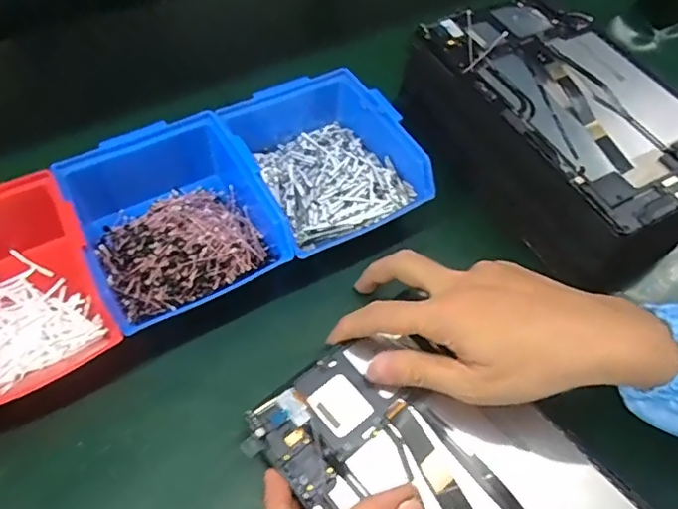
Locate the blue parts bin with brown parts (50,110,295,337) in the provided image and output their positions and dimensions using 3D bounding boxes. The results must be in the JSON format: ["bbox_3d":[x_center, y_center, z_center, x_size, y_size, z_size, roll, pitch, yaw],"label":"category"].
[{"bbox_3d":[-0.116,-0.021,0.404,0.122,0.080,0.140,-24,59,-18],"label":"blue parts bin with brown parts"}]

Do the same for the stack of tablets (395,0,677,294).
[{"bbox_3d":[0.183,-0.102,0.466,0.166,0.090,0.249,-29,61,-21],"label":"stack of tablets"}]

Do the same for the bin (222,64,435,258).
[{"bbox_3d":[-0.015,-0.078,0.440,0.126,0.062,0.150,-24,59,-18],"label":"bin"}]

